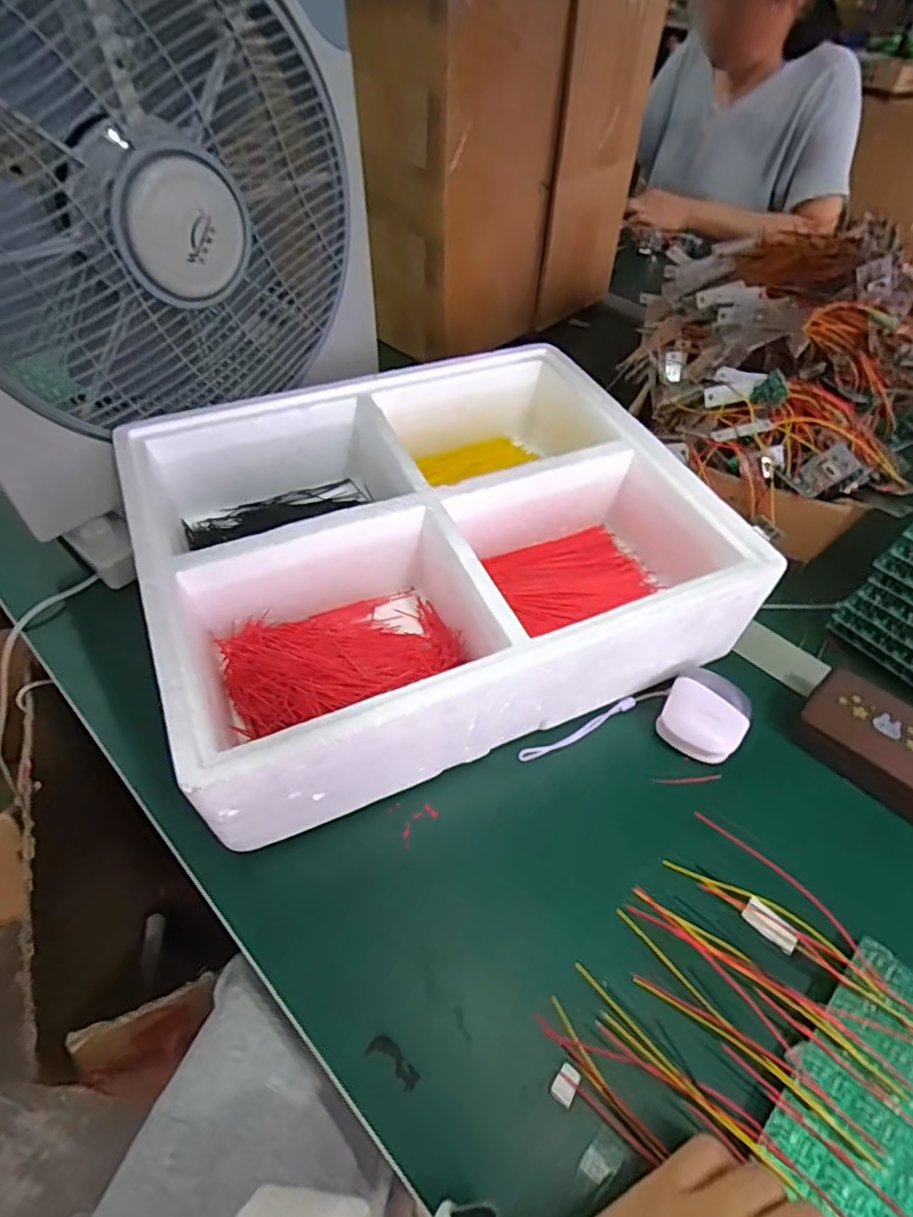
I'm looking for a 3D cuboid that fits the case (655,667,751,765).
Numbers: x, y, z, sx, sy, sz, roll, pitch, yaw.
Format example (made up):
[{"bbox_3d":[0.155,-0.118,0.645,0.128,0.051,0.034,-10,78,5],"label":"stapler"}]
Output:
[{"bbox_3d":[0.177,0.072,0.428,0.053,0.029,0.066,29,54,19],"label":"case"}]

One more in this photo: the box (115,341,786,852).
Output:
[{"bbox_3d":[-0.022,-0.048,0.471,0.384,0.108,0.321,-17,53,-17],"label":"box"}]

